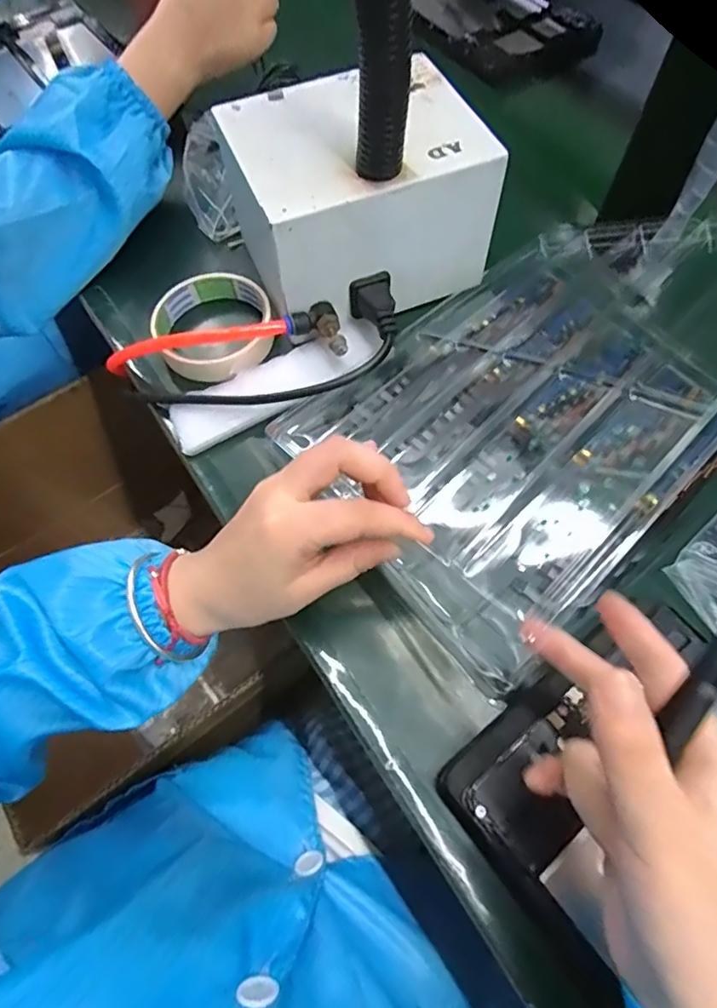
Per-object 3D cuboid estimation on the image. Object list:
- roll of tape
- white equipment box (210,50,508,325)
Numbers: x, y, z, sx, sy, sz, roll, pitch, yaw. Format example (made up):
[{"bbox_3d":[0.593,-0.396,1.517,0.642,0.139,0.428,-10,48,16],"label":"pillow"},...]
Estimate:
[{"bbox_3d":[-0.106,-0.129,0.400,0.085,0.029,0.094,-12,65,-6],"label":"roll of tape"},{"bbox_3d":[-0.002,-0.212,0.382,0.152,0.102,0.121,-19,66,-9],"label":"white equipment box"}]

